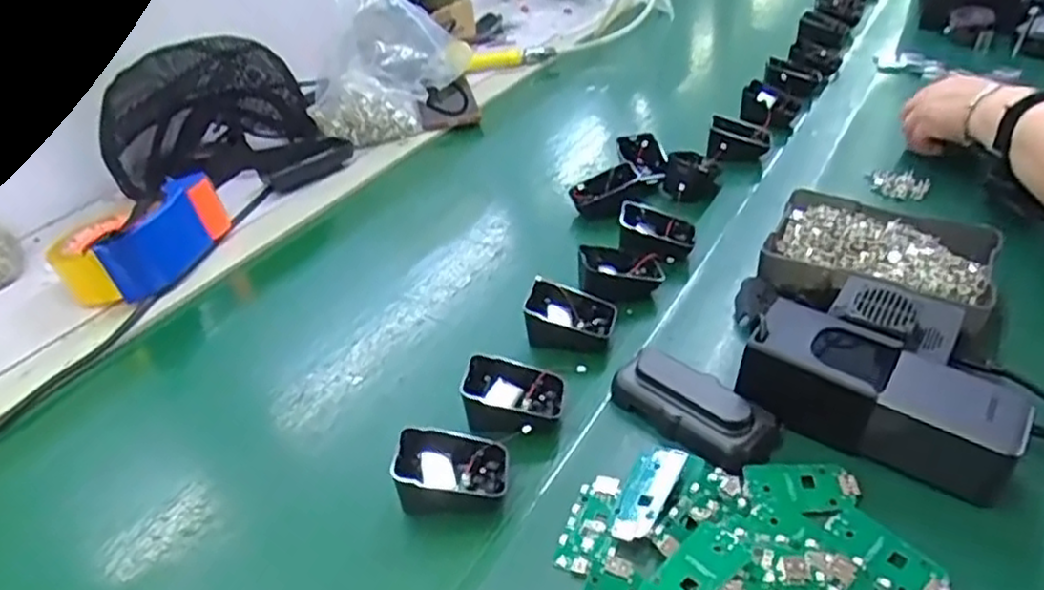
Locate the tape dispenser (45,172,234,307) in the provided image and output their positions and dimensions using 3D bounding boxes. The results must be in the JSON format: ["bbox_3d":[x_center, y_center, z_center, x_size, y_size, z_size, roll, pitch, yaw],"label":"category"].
[{"bbox_3d":[-0.371,-0.052,0.696,0.103,0.070,0.145,12,39,20],"label":"tape dispenser"}]

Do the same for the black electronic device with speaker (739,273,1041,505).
[{"bbox_3d":[0.236,0.042,0.473,0.161,0.055,0.137,19,43,29],"label":"black electronic device with speaker"}]

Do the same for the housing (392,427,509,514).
[{"bbox_3d":[-0.043,0.108,0.448,0.068,0.038,0.047,-7,37,-4],"label":"housing"}]

